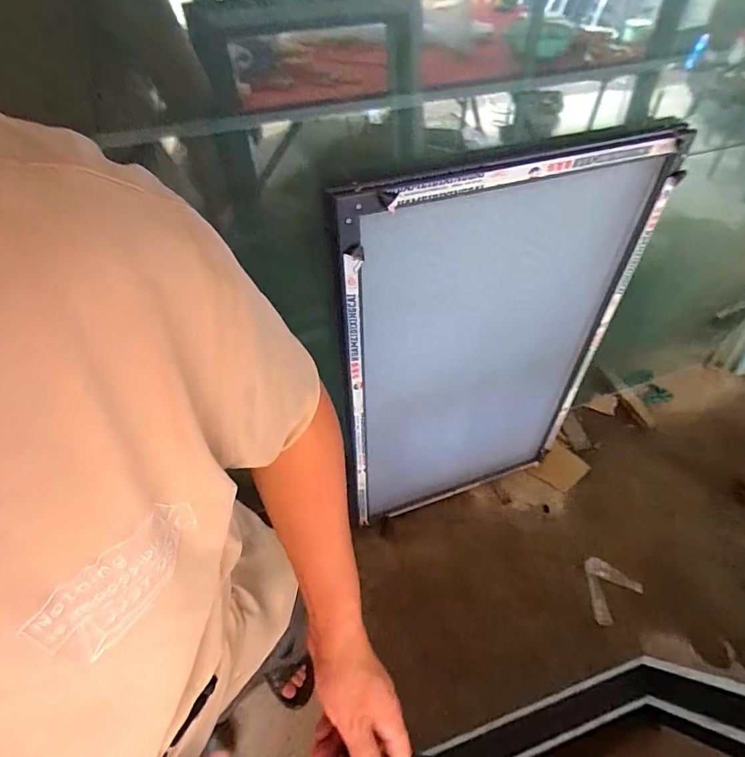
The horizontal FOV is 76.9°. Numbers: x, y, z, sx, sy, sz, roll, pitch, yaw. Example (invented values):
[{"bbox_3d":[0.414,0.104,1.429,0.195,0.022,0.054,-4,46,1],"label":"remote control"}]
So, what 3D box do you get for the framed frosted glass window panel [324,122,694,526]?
[{"bbox_3d":[0.265,-0.004,1.192,0.704,1.082,0.066,-16,49,-14],"label":"framed frosted glass window panel"}]

